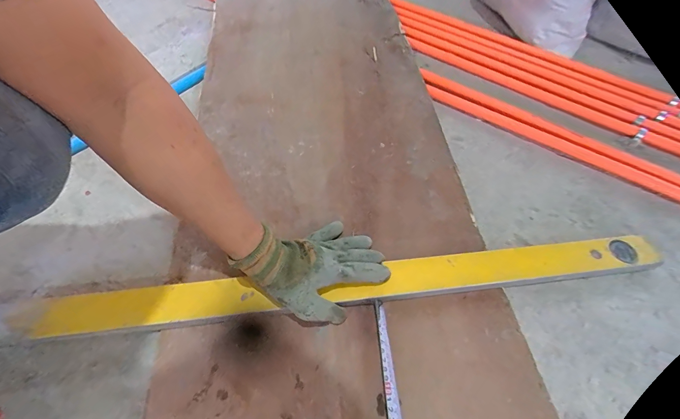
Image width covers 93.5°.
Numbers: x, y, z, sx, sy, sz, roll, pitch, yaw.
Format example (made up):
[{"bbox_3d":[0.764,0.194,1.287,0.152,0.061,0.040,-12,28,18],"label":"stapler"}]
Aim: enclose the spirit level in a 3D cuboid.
[{"bbox_3d":[0.039,0.100,0.427,0.827,0.026,0.052,-4,54,-7],"label":"spirit level"}]

